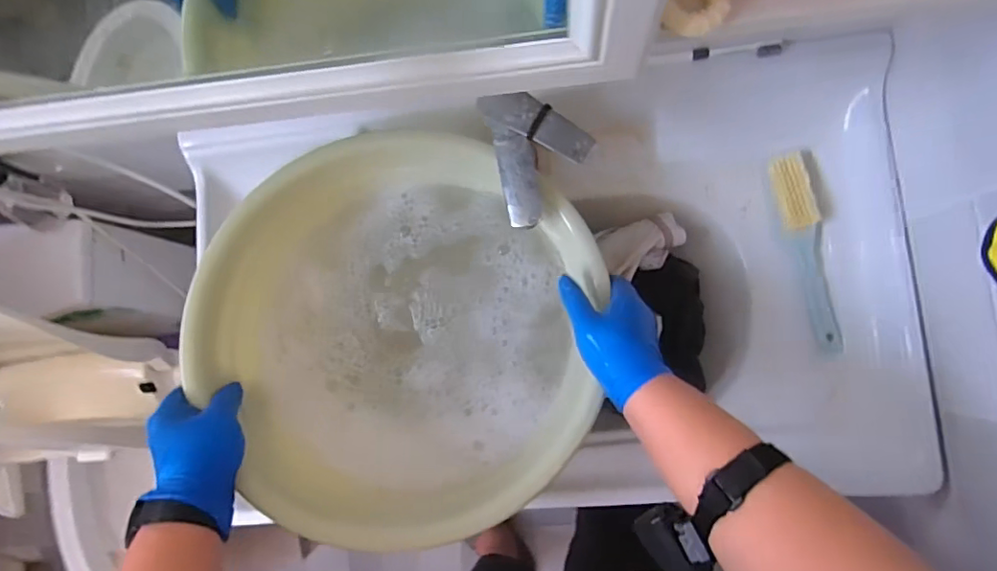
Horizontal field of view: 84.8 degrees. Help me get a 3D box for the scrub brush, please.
[{"bbox_3d":[0.363,-0.039,0.644,0.044,0.022,0.232,-10,83,5],"label":"scrub brush"}]

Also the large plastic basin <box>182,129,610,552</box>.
[{"bbox_3d":[-0.103,0.043,0.581,0.413,0.117,0.387,-1,84,6],"label":"large plastic basin"}]

